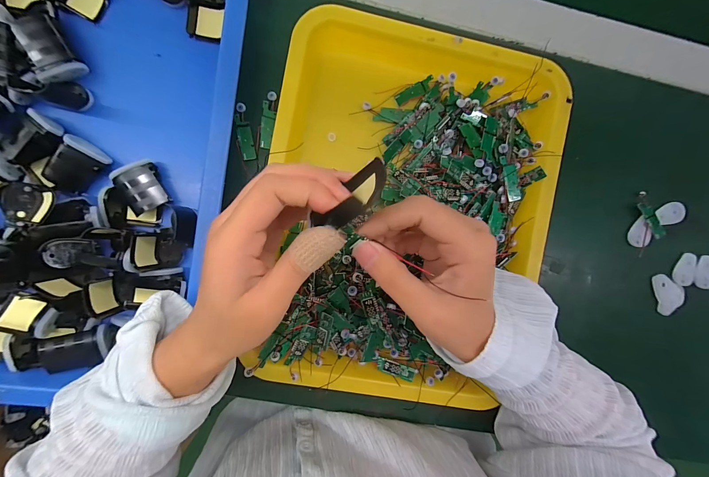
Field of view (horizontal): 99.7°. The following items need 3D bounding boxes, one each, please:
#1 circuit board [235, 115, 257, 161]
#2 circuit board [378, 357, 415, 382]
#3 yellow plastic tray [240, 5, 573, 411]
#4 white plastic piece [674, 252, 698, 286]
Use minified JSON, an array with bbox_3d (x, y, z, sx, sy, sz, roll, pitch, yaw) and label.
[{"bbox_3d":[-0.103,-0.095,0.284,0.013,0.004,0.040,-10,96,-15],"label":"circuit board"},{"bbox_3d":[0.038,0.121,0.276,0.034,0.006,0.011,17,82,12],"label":"circuit board"},{"bbox_3d":[0.051,-0.024,0.277,0.261,0.050,0.336,10,90,-6],"label":"yellow plastic tray"},{"bbox_3d":[0.357,0.034,0.322,0.021,0.007,0.037,19,89,-5],"label":"white plastic piece"}]

